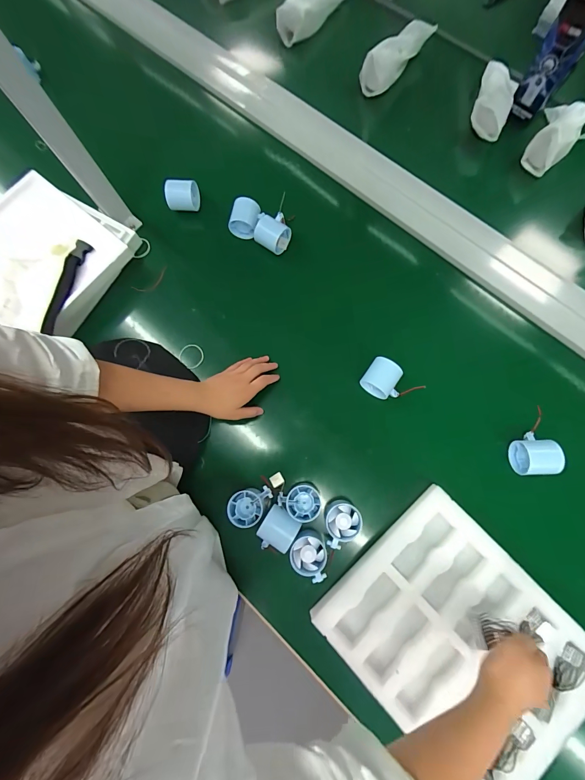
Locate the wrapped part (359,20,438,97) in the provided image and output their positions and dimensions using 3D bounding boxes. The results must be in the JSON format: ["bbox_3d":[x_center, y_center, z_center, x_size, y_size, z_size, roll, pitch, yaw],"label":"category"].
[{"bbox_3d":[0.227,-0.737,0.712,0.067,0.070,0.189,35,81,9],"label":"wrapped part"}]

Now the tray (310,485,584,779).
[{"bbox_3d":[0.236,0.356,0.477,0.272,0.034,0.319,-43,79,-8],"label":"tray"}]

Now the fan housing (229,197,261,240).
[{"bbox_3d":[-0.091,-0.332,0.637,0.047,0.050,0.055,16,78,5],"label":"fan housing"}]

